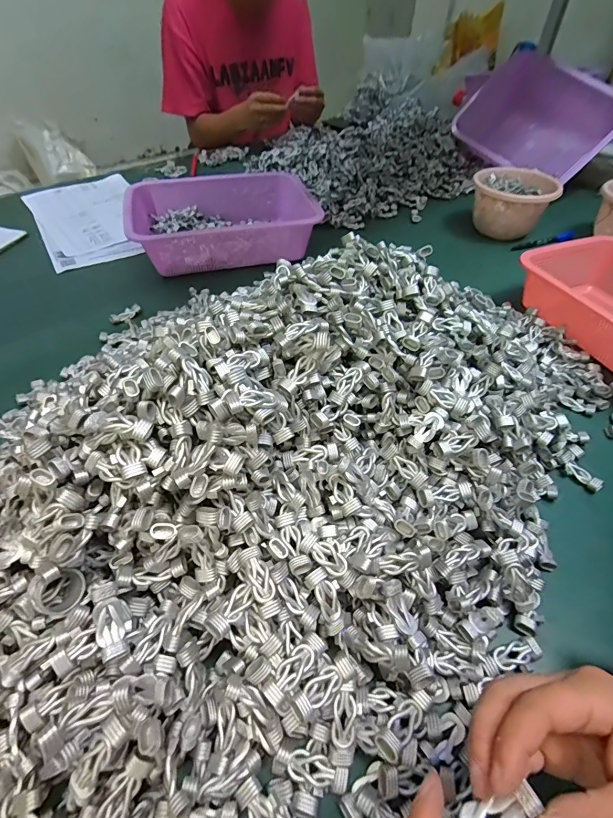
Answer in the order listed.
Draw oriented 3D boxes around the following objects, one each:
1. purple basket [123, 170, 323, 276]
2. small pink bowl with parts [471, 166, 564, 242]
[{"bbox_3d":[-0.142,-0.332,0.671,0.301,0.077,0.220,-8,51,-9],"label":"purple basket"},{"bbox_3d":[0.388,-0.396,0.731,0.147,0.083,0.152,17,51,12],"label":"small pink bowl with parts"}]

